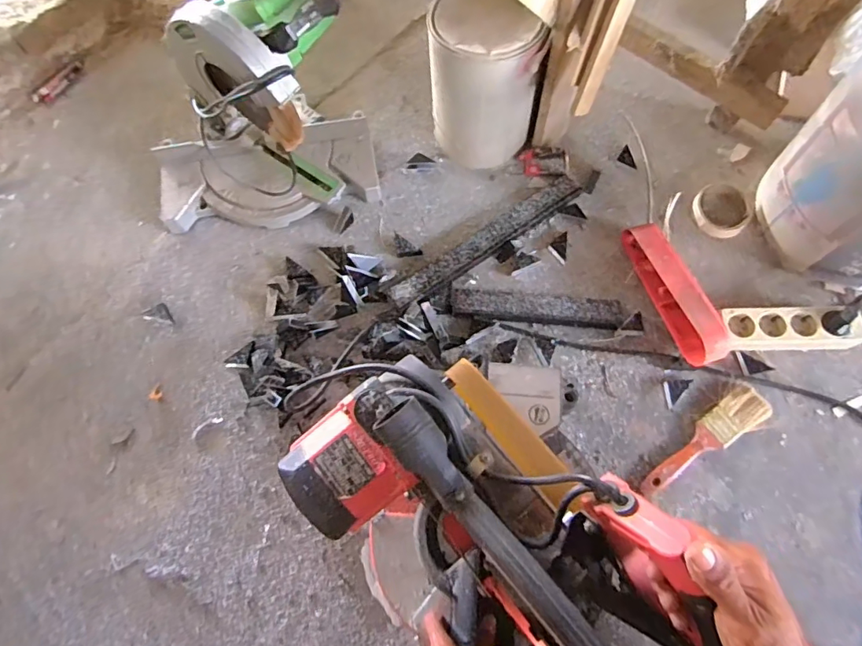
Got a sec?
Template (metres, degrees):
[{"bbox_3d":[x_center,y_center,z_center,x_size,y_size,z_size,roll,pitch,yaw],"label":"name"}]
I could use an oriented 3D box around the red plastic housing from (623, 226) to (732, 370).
[{"bbox_3d":[0.374,-0.049,0.778,0.052,0.073,0.240,-17,69,-5],"label":"red plastic housing"}]

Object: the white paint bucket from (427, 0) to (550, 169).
[{"bbox_3d":[0.080,-0.390,0.820,0.155,0.242,0.178,-3,68,0],"label":"white paint bucket"}]

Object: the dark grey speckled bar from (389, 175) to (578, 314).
[{"bbox_3d":[0.096,-0.140,0.854,0.379,0.023,0.052,-35,71,-11],"label":"dark grey speckled bar"}]

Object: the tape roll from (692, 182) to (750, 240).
[{"bbox_3d":[0.485,-0.189,0.853,0.090,0.019,0.100,-11,68,-3],"label":"tape roll"}]

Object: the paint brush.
[{"bbox_3d":[0.384,0.167,0.721,0.221,0.026,0.052,-31,70,-10],"label":"paint brush"}]

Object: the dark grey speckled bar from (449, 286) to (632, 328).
[{"bbox_3d":[0.170,-0.024,0.810,0.270,0.020,0.049,6,68,4],"label":"dark grey speckled bar"}]

